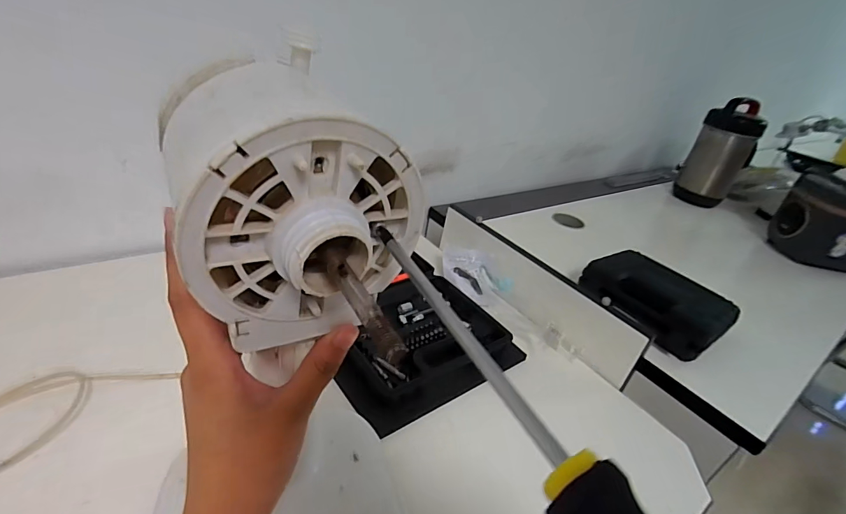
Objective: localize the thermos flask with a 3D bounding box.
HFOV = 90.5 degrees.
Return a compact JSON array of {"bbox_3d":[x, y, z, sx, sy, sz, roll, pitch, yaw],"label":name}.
[{"bbox_3d":[0.885,-0.301,1.262,0.162,0.298,0.136,29,35,26],"label":"thermos flask"}]

